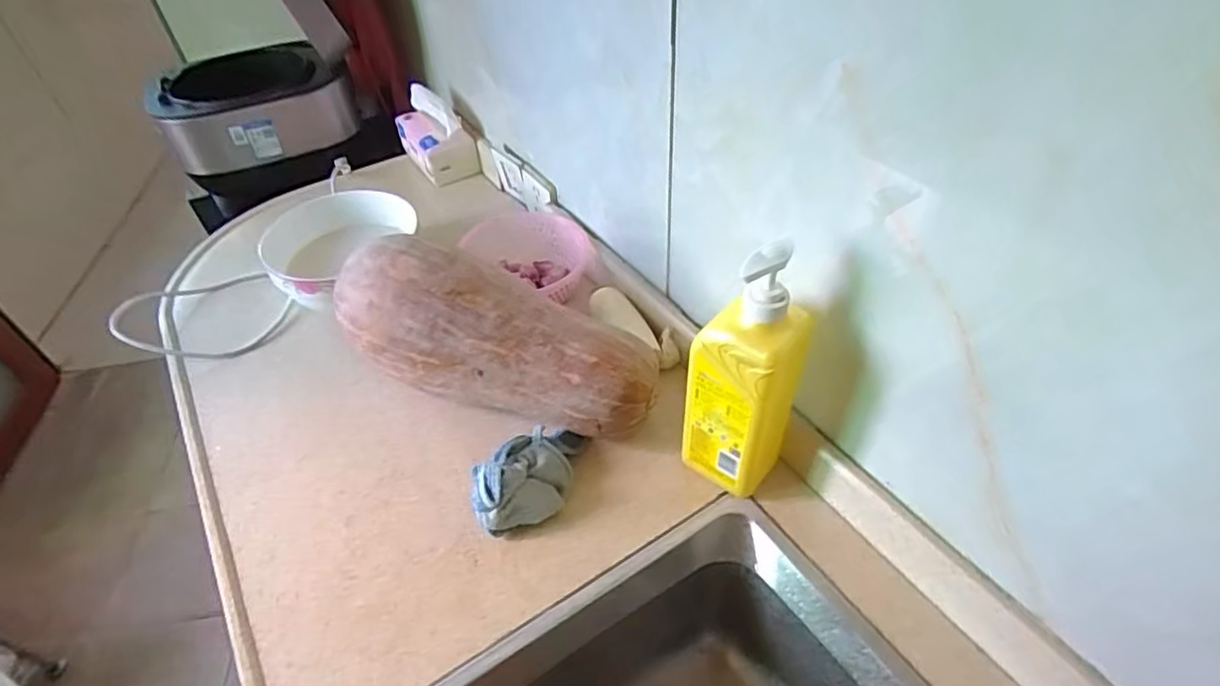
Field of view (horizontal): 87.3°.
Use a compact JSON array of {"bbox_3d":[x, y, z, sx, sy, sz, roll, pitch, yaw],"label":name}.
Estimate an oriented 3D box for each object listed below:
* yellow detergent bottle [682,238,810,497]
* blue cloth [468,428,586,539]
[{"bbox_3d":[0.118,0.032,0.573,0.085,0.285,0.062,25,52,24],"label":"yellow detergent bottle"},{"bbox_3d":[-0.075,0.133,0.643,0.070,0.060,0.134,31,55,29],"label":"blue cloth"}]

